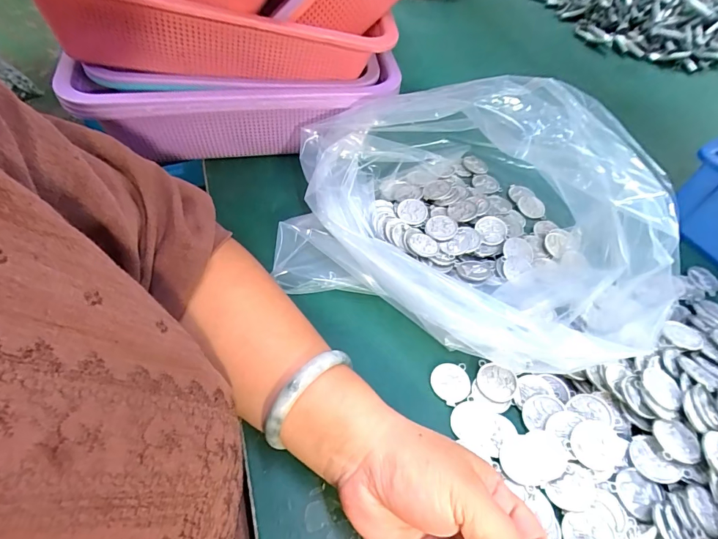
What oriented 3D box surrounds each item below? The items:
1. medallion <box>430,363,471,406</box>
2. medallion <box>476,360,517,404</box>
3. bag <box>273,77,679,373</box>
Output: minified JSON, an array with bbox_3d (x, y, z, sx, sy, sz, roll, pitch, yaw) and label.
[{"bbox_3d":[0.070,0.083,0.307,0.032,0.004,0.029,-34,63,-27],"label":"medallion"},{"bbox_3d":[0.103,0.084,0.305,0.028,0.007,0.028,11,64,12],"label":"medallion"},{"bbox_3d":[0.083,-0.074,0.341,0.286,0.143,0.273,10,52,2],"label":"bag"}]

